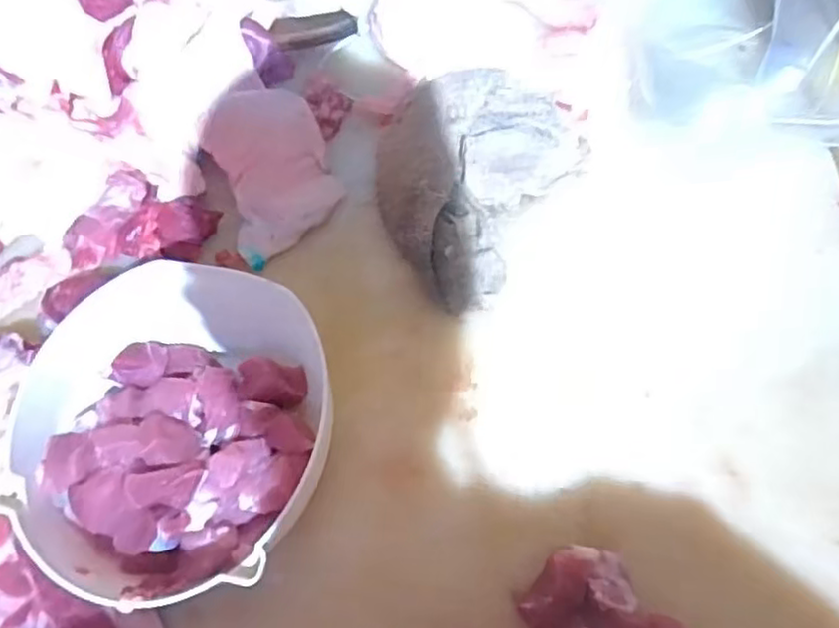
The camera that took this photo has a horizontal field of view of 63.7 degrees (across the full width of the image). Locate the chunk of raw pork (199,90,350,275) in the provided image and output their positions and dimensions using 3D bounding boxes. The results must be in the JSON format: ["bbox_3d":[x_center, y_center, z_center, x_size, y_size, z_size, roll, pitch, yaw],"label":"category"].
[{"bbox_3d":[-0.132,-0.130,0.610,0.101,0.050,0.145,-21,67,-6],"label":"chunk of raw pork"}]

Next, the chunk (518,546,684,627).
[{"bbox_3d":[0.130,0.210,0.452,0.110,0.019,0.071,41,74,18],"label":"chunk"}]

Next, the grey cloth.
[{"bbox_3d":[0.042,-0.133,0.590,0.153,0.072,0.221,30,71,15],"label":"grey cloth"}]

